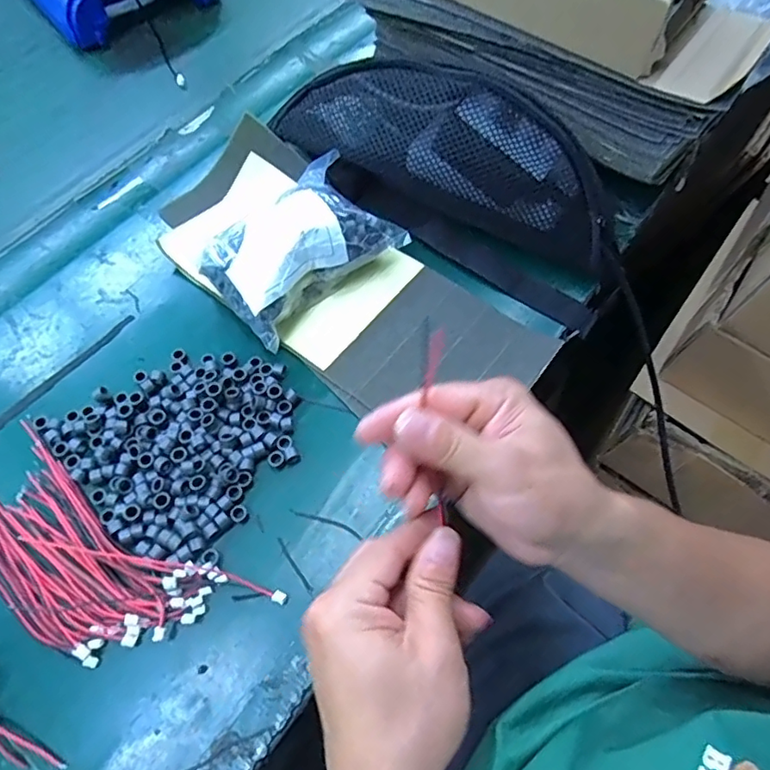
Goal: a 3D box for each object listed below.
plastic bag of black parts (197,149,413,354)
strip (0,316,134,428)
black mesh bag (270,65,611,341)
[{"bbox_3d":[-0.064,-0.101,0.414,0.134,0.055,0.096,-41,70,-19],"label":"plastic bag of black parts"},{"bbox_3d":[-0.260,0.018,0.387,0.012,0.004,0.203,36,68,16],"label":"strip"},{"bbox_3d":[0.051,-0.161,0.410,0.281,0.122,0.049,28,33,6],"label":"black mesh bag"}]

